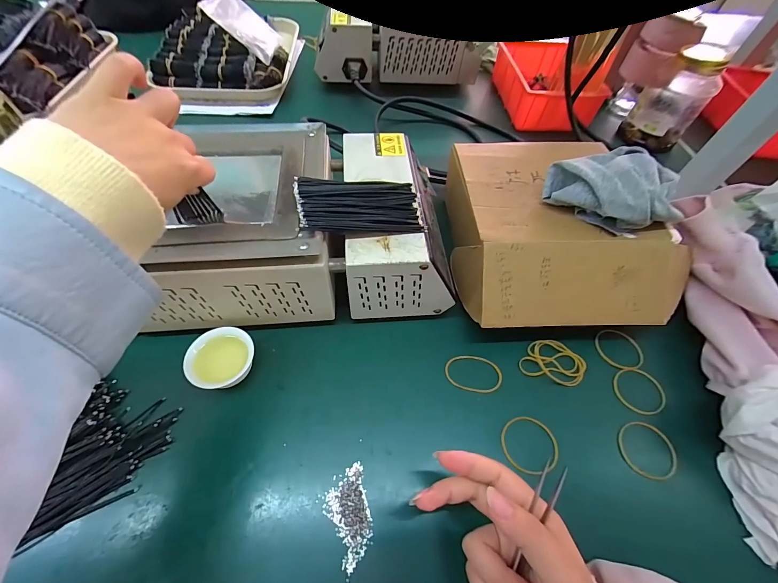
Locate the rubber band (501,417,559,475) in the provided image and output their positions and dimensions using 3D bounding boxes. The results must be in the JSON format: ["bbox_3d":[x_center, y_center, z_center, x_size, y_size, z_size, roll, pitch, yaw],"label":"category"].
[{"bbox_3d":[0.117,0.127,0.274,0.045,0.007,0.043,12,58,10],"label":"rubber band"}]

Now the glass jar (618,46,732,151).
[{"bbox_3d":[0.429,-0.288,0.497,0.083,0.126,0.075,37,61,19],"label":"glass jar"}]

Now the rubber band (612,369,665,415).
[{"bbox_3d":[0.231,0.091,0.305,0.040,0.008,0.043,-3,58,4],"label":"rubber band"}]

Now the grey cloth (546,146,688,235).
[{"bbox_3d":[0.209,-0.098,0.306,0.105,0.046,0.089,37,61,19],"label":"grey cloth"}]

